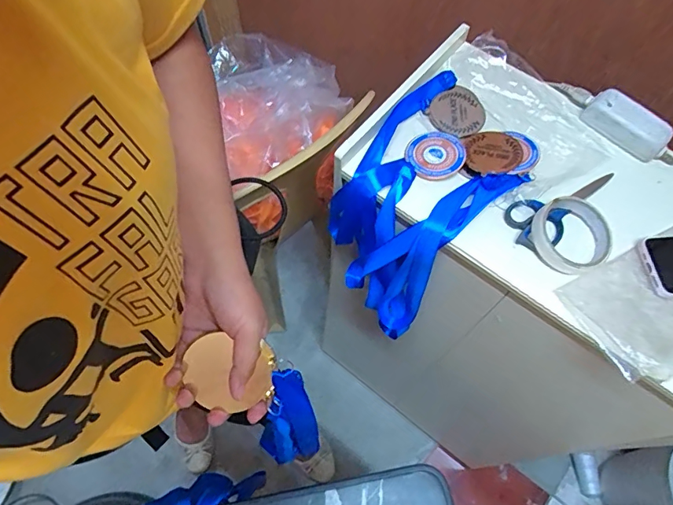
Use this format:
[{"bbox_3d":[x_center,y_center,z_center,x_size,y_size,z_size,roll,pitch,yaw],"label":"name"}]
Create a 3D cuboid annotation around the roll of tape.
[{"bbox_3d":[0.268,-0.019,0.528,0.095,0.031,0.086,-40,71,-19],"label":"roll of tape"}]

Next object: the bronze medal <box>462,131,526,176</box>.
[{"bbox_3d":[0.196,-0.125,0.582,0.063,0.011,0.070,-23,57,-3],"label":"bronze medal"}]

